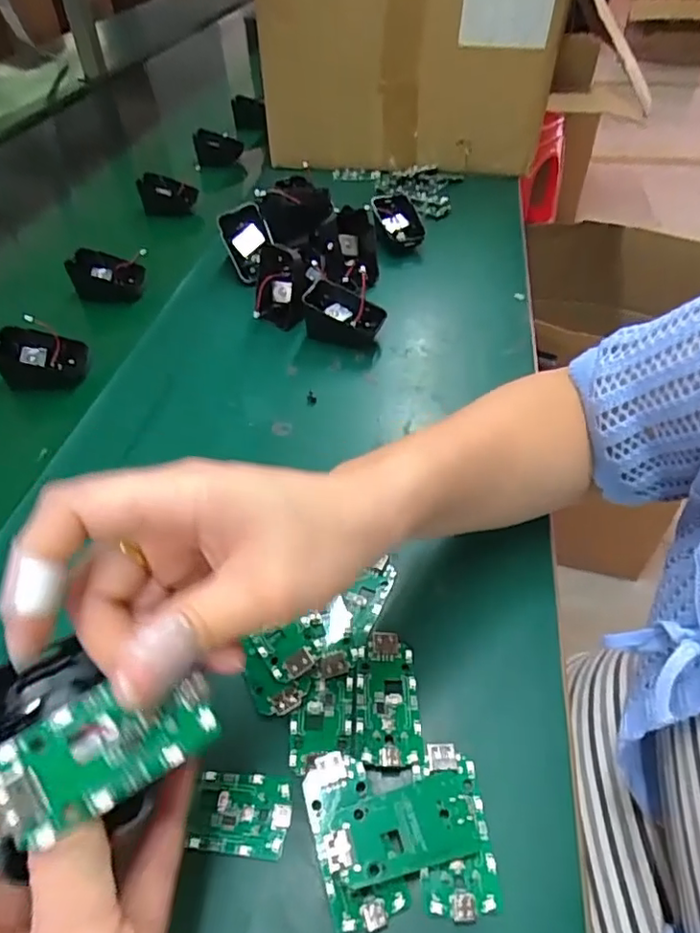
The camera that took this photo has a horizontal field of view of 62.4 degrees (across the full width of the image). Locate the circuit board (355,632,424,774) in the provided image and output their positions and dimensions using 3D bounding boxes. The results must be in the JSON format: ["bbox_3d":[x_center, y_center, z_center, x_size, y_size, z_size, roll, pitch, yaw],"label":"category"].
[{"bbox_3d":[0.018,0.113,0.286,0.030,0.006,0.063,-1,46,0],"label":"circuit board"}]

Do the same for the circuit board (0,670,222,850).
[{"bbox_3d":[-0.071,0.082,0.172,0.061,0.008,0.031,-22,76,-32],"label":"circuit board"}]

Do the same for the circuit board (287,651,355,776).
[{"bbox_3d":[-0.013,0.120,0.285,0.029,0.009,0.054,2,46,2],"label":"circuit board"}]

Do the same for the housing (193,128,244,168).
[{"bbox_3d":[-0.191,-0.462,0.838,0.066,0.049,0.028,-9,46,-7],"label":"housing"}]

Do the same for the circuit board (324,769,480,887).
[{"bbox_3d":[0.022,0.151,0.246,0.063,0.008,0.034,-10,46,-9],"label":"circuit board"}]

